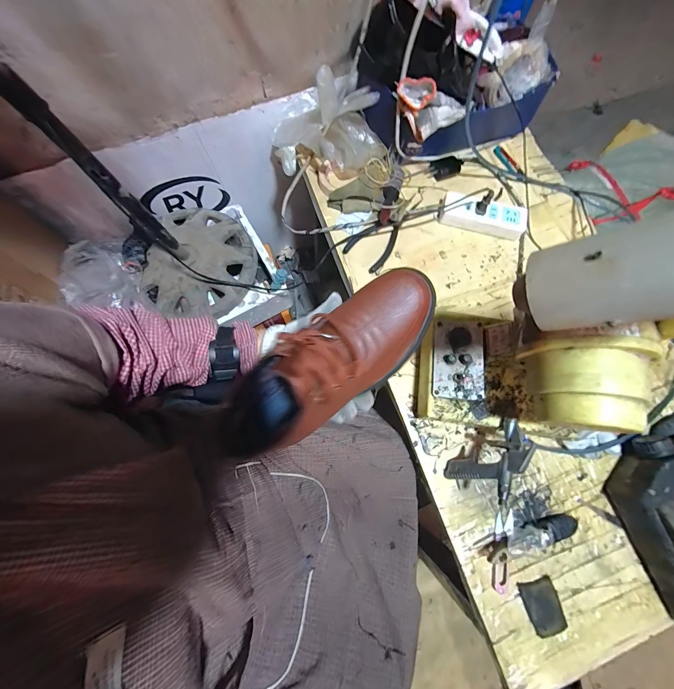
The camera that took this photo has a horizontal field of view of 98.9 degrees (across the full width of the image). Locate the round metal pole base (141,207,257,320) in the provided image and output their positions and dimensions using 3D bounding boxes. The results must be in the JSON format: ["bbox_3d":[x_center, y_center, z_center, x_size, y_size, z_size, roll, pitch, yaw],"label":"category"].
[{"bbox_3d":[-0.312,-0.199,0.671,0.234,0.048,0.266,4,74,1],"label":"round metal pole base"}]

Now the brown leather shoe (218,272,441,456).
[{"bbox_3d":[0.005,0.014,0.303,0.260,0.102,0.087,-40,78,-11],"label":"brown leather shoe"}]

